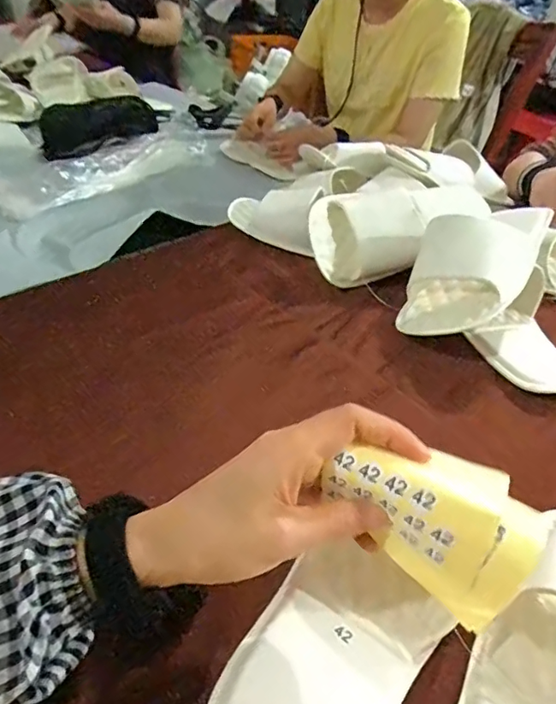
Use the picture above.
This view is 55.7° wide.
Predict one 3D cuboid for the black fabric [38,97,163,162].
[{"bbox_3d":[-0.372,-0.480,1.096,0.057,0.083,0.277,27,44,22],"label":"black fabric"}]

